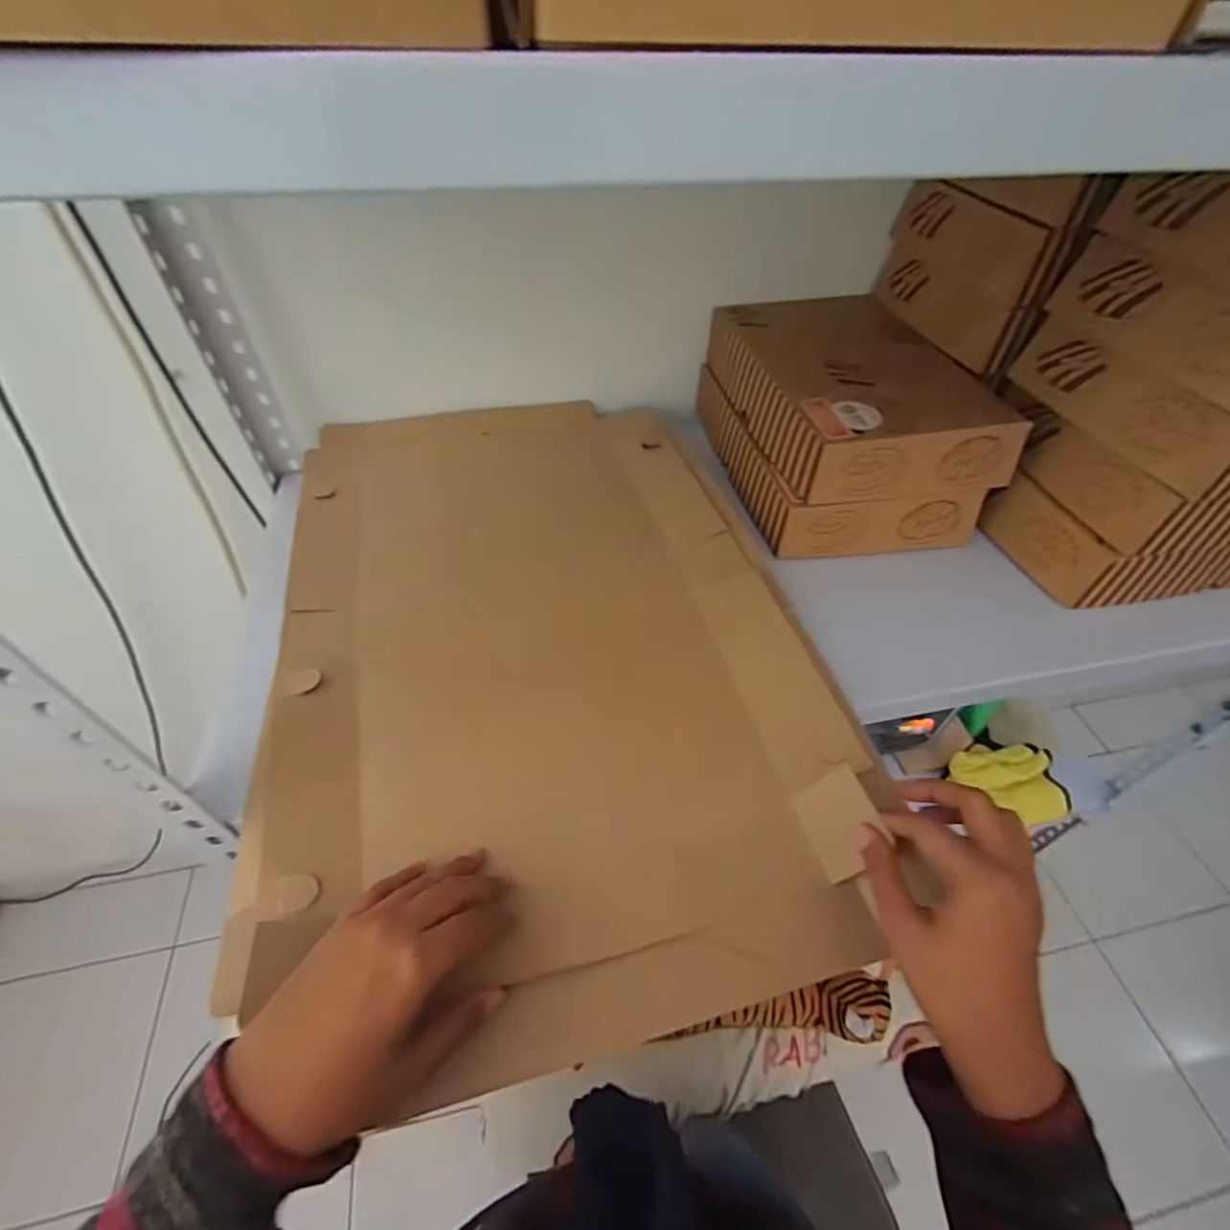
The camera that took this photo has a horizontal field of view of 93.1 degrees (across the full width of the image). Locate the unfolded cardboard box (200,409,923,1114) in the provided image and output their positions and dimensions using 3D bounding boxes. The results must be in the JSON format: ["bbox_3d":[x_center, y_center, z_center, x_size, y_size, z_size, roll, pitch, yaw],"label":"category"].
[{"bbox_3d":[-0.066,-0.002,0.496,0.385,0.084,0.588,-8,51,-10],"label":"unfolded cardboard box"}]

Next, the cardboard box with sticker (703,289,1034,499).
[{"bbox_3d":[0.225,-0.223,0.564,0.201,0.061,0.272,-6,50,-8],"label":"cardboard box with sticker"}]

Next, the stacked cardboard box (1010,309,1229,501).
[{"bbox_3d":[0.514,-0.186,0.474,0.281,0.061,0.188,-8,51,-10],"label":"stacked cardboard box"}]

